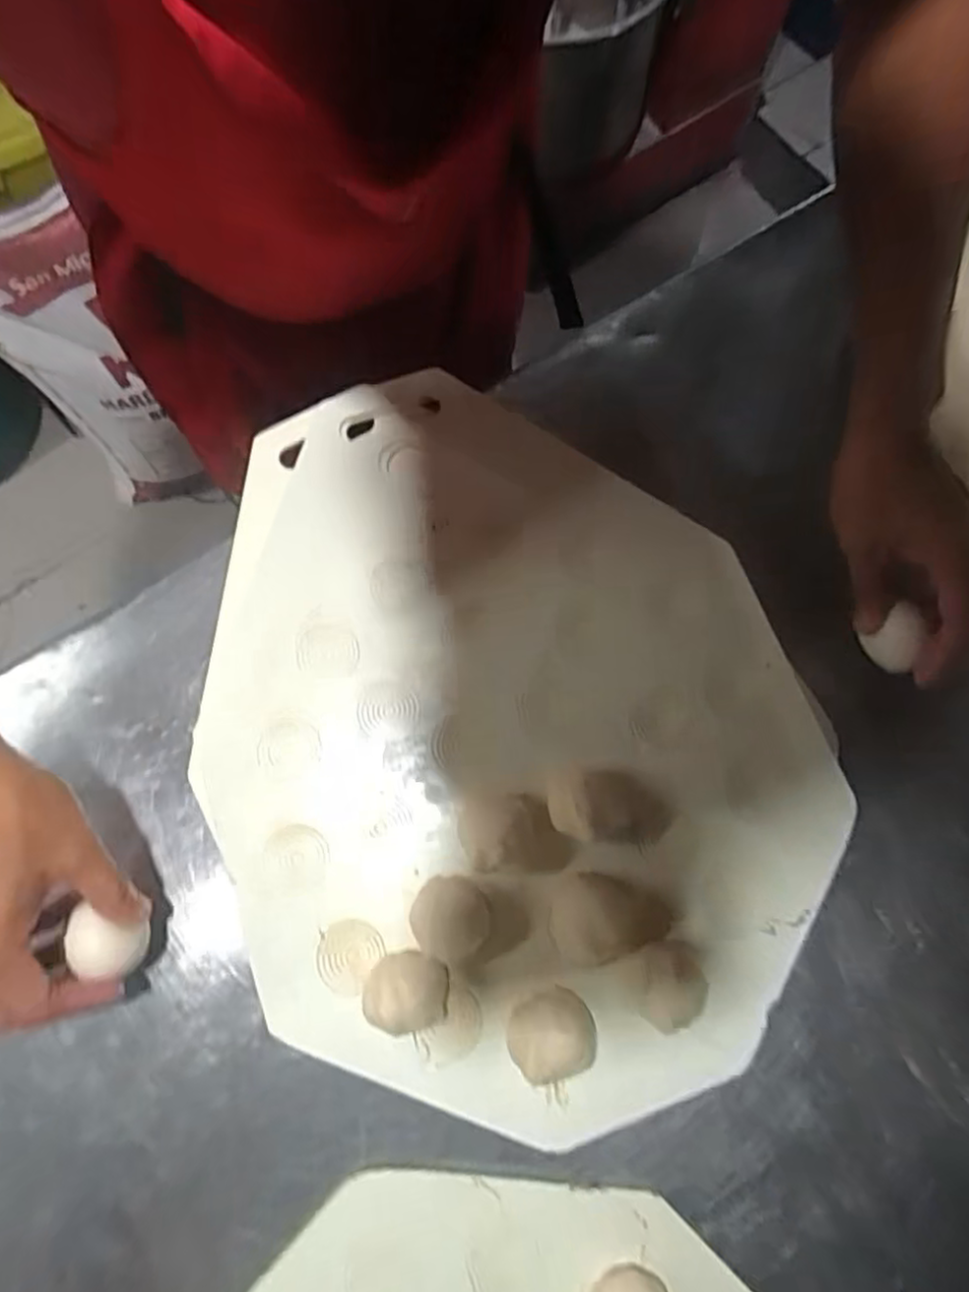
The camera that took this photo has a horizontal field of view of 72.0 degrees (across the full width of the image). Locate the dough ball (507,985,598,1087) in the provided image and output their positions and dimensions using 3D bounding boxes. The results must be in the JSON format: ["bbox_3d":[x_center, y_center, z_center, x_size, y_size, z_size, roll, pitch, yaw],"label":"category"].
[{"bbox_3d":[0.039,0.233,0.399,0.050,0.032,0.043,-31,79,-9],"label":"dough ball"}]

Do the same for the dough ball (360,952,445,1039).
[{"bbox_3d":[-0.048,0.207,0.402,0.052,0.035,0.042,-11,77,-5],"label":"dough ball"}]

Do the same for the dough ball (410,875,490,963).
[{"bbox_3d":[-0.022,0.166,0.409,0.046,0.041,0.043,0,76,-2],"label":"dough ball"}]

